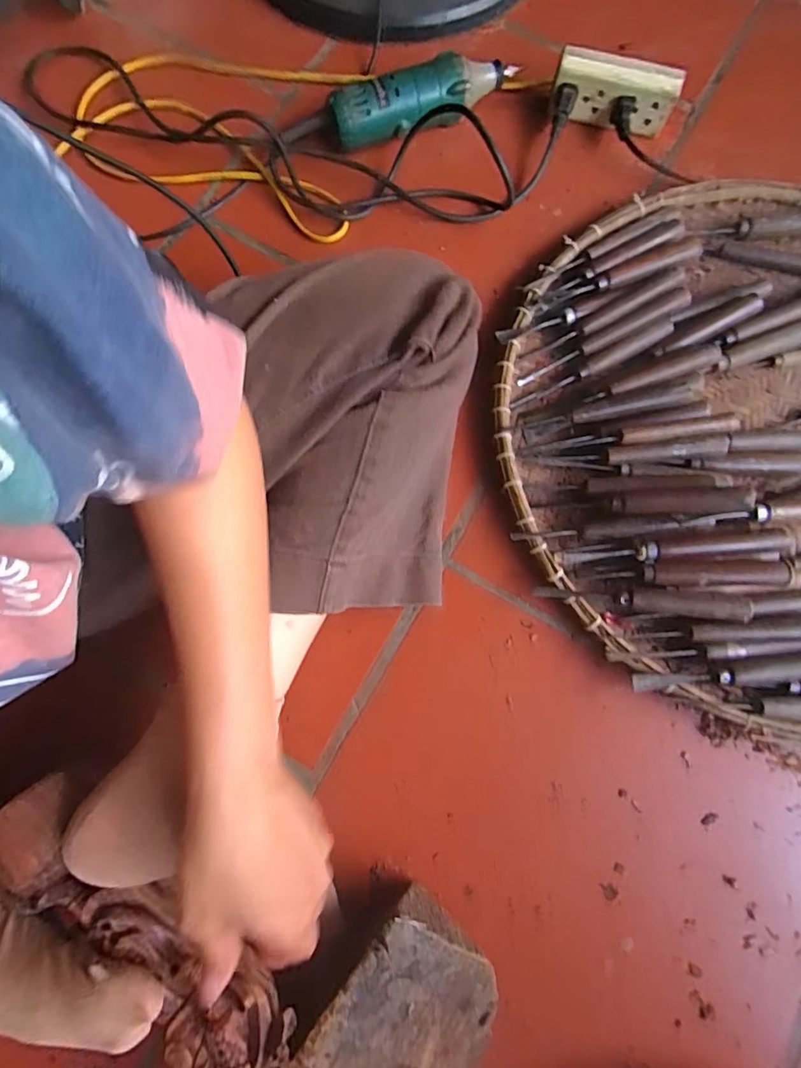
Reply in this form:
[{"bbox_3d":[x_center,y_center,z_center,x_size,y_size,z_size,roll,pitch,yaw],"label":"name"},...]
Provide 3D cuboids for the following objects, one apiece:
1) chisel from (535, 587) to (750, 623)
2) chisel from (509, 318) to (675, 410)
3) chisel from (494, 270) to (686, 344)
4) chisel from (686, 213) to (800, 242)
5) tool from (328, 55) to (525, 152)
[{"bbox_3d":[0.202,0.054,0.402,0.171,0.018,0.022,6,77,1],"label":"chisel"},{"bbox_3d":[0.188,-0.162,0.471,0.180,0.015,0.015,-28,79,-7],"label":"chisel"},{"bbox_3d":[0.181,-0.213,0.462,0.184,0.017,0.030,-21,78,-5],"label":"chisel"},{"bbox_3d":[0.385,-0.318,0.503,0.156,0.021,0.021,-5,77,-2],"label":"chisel"},{"bbox_3d":[0.030,-0.463,0.522,0.212,0.055,0.055,-22,78,-5],"label":"tool"}]

